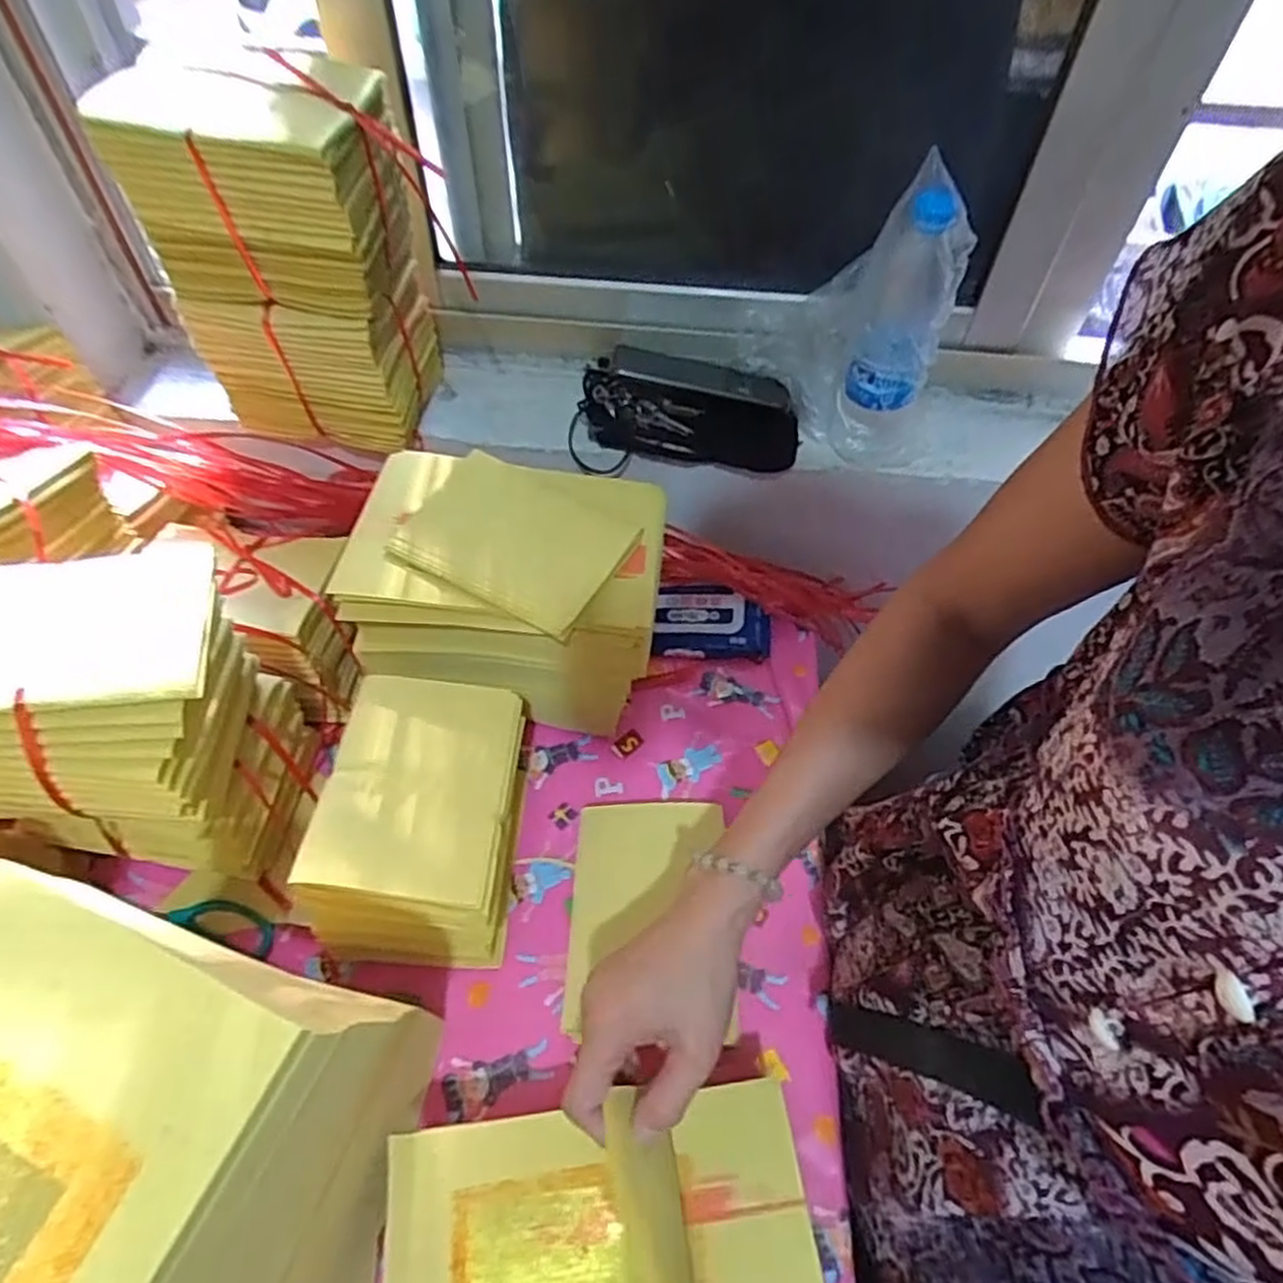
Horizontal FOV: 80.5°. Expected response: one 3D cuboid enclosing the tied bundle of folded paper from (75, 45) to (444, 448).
[{"bbox_3d":[-0.284,-0.315,0.655,0.186,0.281,0.140,7,53,8],"label":"tied bundle of folded paper"}]

